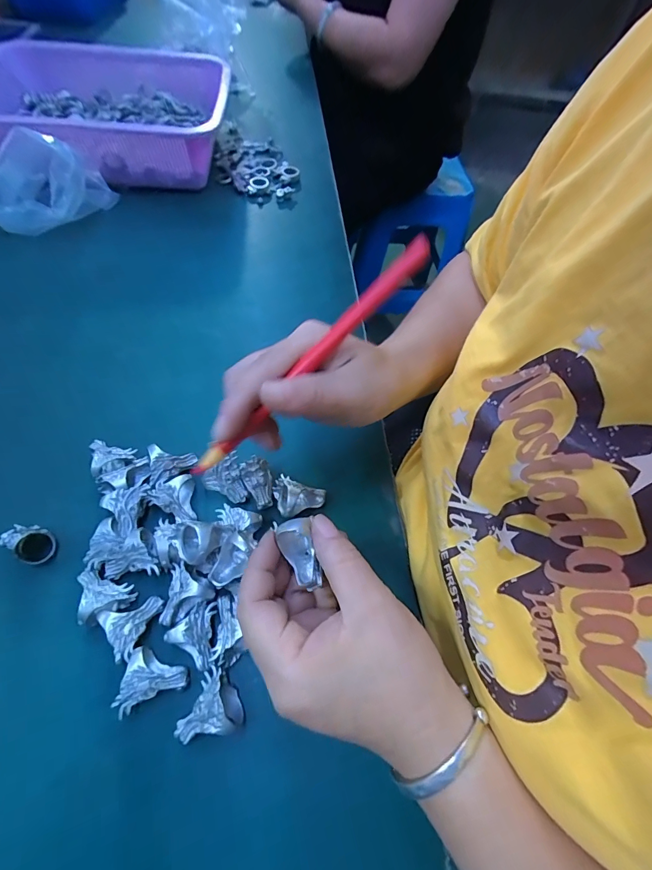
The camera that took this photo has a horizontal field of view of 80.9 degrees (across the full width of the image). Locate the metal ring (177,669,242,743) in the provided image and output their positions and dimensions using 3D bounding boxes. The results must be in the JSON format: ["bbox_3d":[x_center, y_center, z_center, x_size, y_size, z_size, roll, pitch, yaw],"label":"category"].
[{"bbox_3d":[-0.069,0.157,0.224,0.036,0.021,0.030,-11,62,-11],"label":"metal ring"}]

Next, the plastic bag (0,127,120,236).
[{"bbox_3d":[-0.311,-0.276,0.419,0.133,0.081,0.067,-24,65,-17],"label":"plastic bag"}]

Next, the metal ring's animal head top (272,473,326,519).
[{"bbox_3d":[-0.022,0.042,0.291,0.036,0.017,0.032,-28,65,-19],"label":"metal ring's animal head top"}]

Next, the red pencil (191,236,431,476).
[{"bbox_3d":[-0.007,-0.040,0.201,0.171,0.008,0.011,-45,70,0],"label":"red pencil"}]

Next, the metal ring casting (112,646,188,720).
[{"bbox_3d":[-0.106,0.143,0.229,0.037,0.017,0.029,-20,64,-16],"label":"metal ring casting"}]

